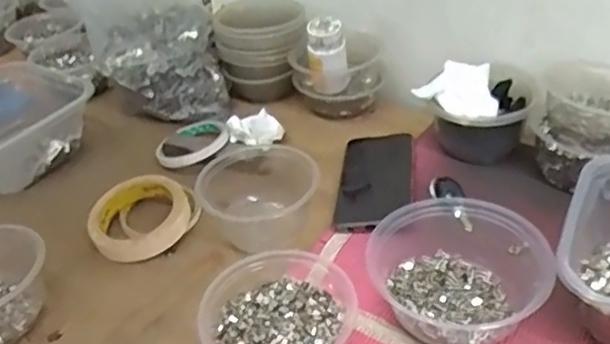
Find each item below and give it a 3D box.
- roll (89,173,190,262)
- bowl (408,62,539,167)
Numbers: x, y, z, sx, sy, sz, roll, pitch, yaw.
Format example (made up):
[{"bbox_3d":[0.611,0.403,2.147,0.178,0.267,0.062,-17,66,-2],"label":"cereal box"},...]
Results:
[{"bbox_3d":[-0.165,0.042,0.625,0.093,0.030,0.093,-5,38,4],"label":"roll"},{"bbox_3d":[0.177,-0.068,0.648,0.115,0.082,0.084,4,39,14],"label":"bowl"}]

